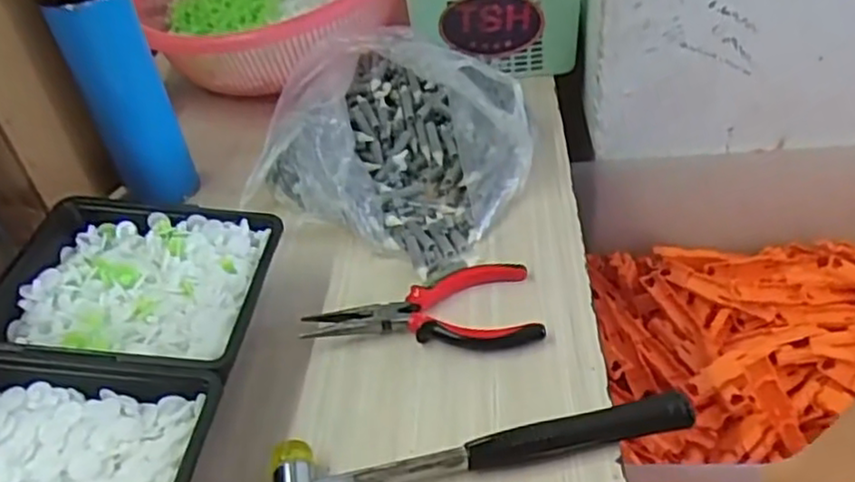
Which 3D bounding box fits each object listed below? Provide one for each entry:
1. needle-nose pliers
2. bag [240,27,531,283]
[{"bbox_3d":[-0.003,0.043,0.485,0.154,0.013,0.074,-4,39,4],"label":"needle-nose pliers"},{"bbox_3d":[-0.033,-0.100,0.600,0.242,0.078,0.217,14,44,24],"label":"bag"}]

